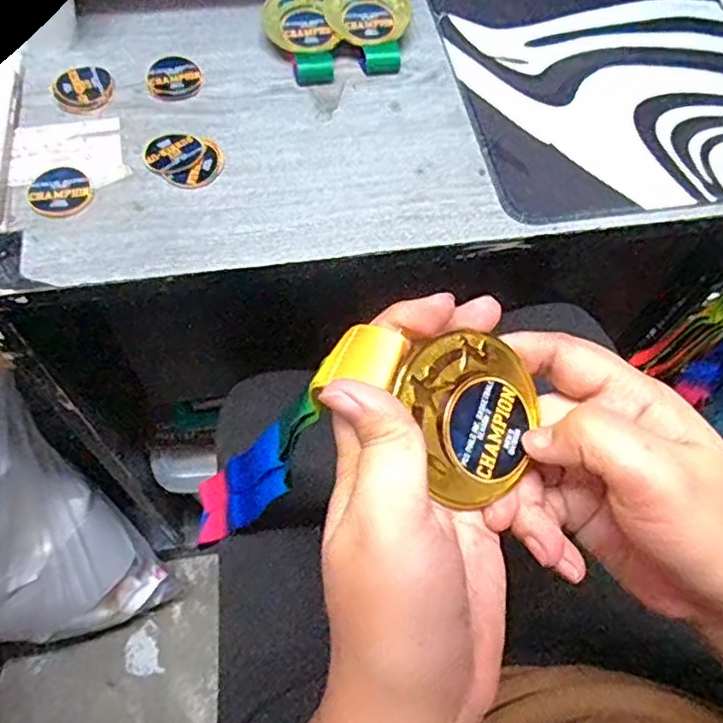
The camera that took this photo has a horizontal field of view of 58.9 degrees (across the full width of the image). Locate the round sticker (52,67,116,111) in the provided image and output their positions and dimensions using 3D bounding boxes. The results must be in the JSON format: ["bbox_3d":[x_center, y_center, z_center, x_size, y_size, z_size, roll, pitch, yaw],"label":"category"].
[{"bbox_3d":[-0.195,-0.192,0.448,0.040,0.004,0.042,1,61,-2],"label":"round sticker"}]

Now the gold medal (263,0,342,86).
[{"bbox_3d":[-0.045,-0.246,0.475,0.048,0.017,0.096,-12,62,-9],"label":"gold medal"}]

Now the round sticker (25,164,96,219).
[{"bbox_3d":[-0.191,-0.109,0.400,0.037,0.004,0.044,-39,69,-21],"label":"round sticker"}]

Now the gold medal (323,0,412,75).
[{"bbox_3d":[0.004,-0.258,0.480,0.063,0.018,0.084,10,61,3],"label":"gold medal"}]

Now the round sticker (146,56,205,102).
[{"bbox_3d":[-0.134,-0.205,0.460,0.039,0.004,0.044,-14,63,-10],"label":"round sticker"}]

